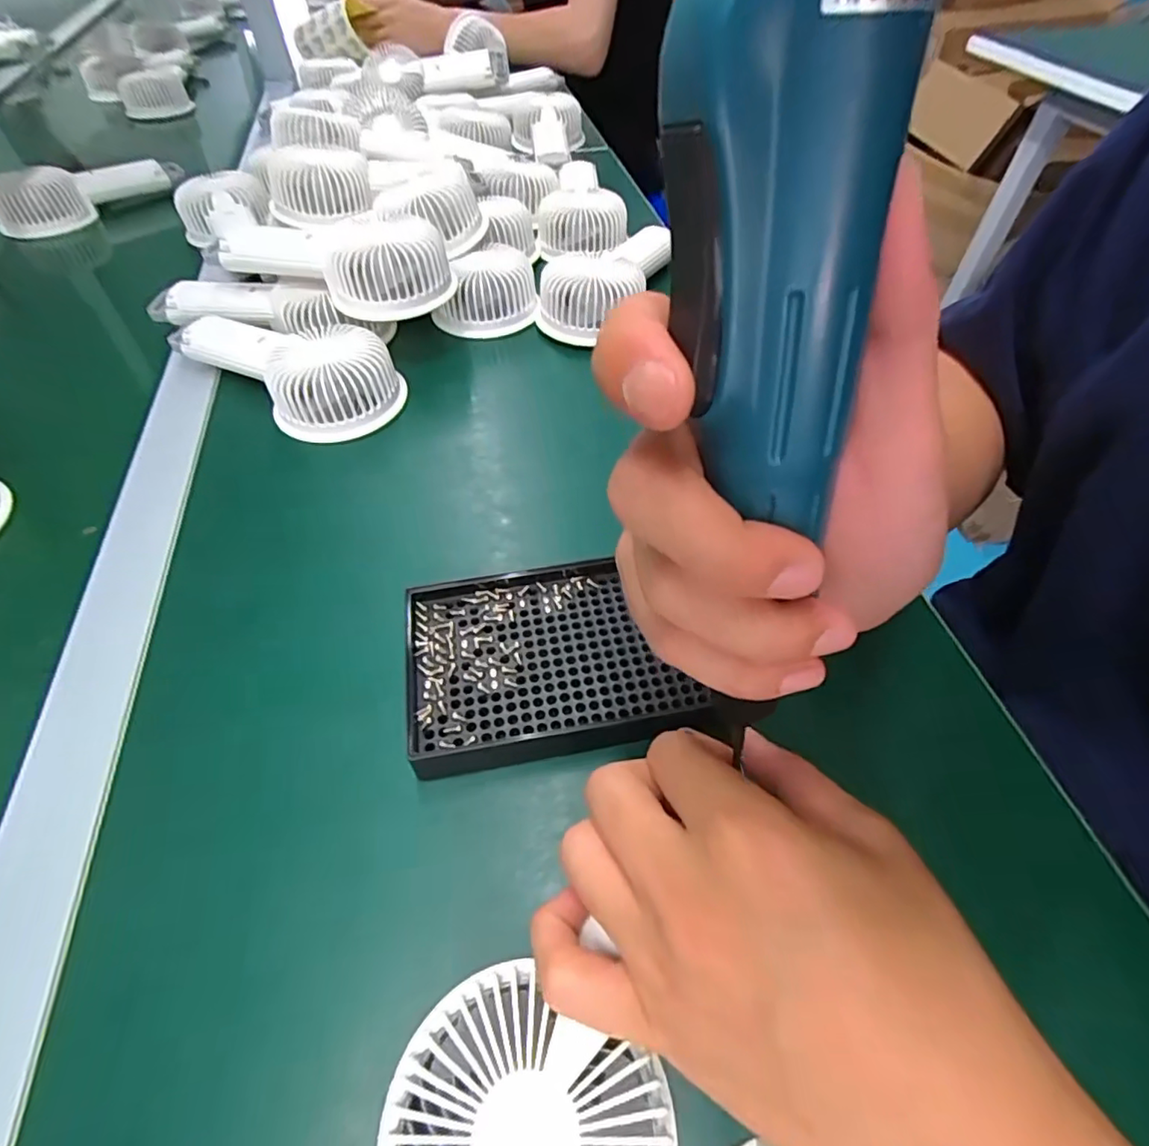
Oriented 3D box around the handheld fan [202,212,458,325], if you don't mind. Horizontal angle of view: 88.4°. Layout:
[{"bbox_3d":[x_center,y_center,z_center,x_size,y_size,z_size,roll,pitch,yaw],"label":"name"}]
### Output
[{"bbox_3d":[-0.172,-0.229,0.436,0.167,0.052,0.076,20,55,15],"label":"handheld fan"}]

